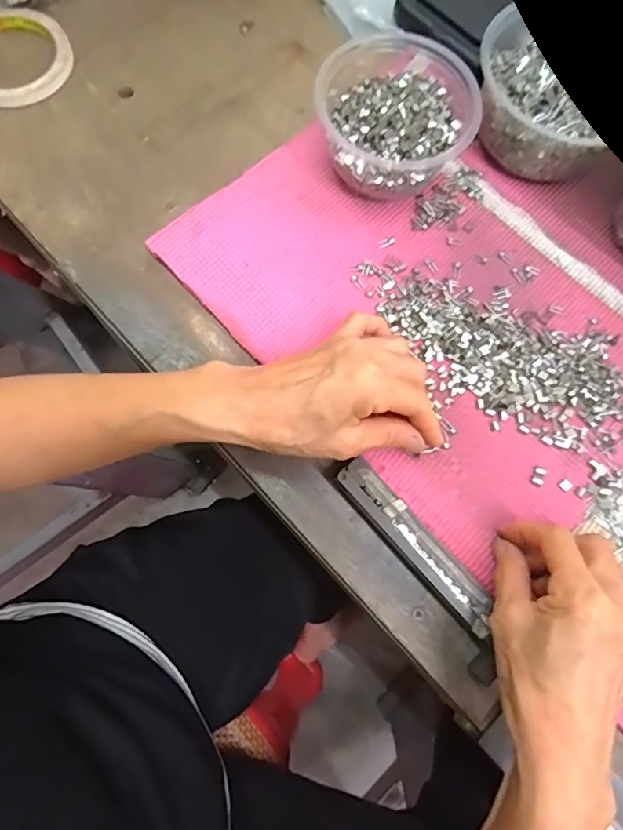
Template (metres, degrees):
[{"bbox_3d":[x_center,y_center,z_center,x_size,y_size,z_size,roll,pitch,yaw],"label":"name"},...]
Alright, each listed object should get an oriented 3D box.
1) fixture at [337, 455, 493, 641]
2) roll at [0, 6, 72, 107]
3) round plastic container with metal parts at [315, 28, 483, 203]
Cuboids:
[{"bbox_3d":[0.066,0.082,0.321,0.022,0.032,0.125,-40,81,-13],"label":"fixture"},{"bbox_3d":[-0.255,-0.306,0.423,0.096,0.012,0.094,1,75,-3],"label":"roll"},{"bbox_3d":[0.062,-0.223,0.378,0.112,0.061,0.112,1,75,-3],"label":"round plastic container with metal parts"}]

